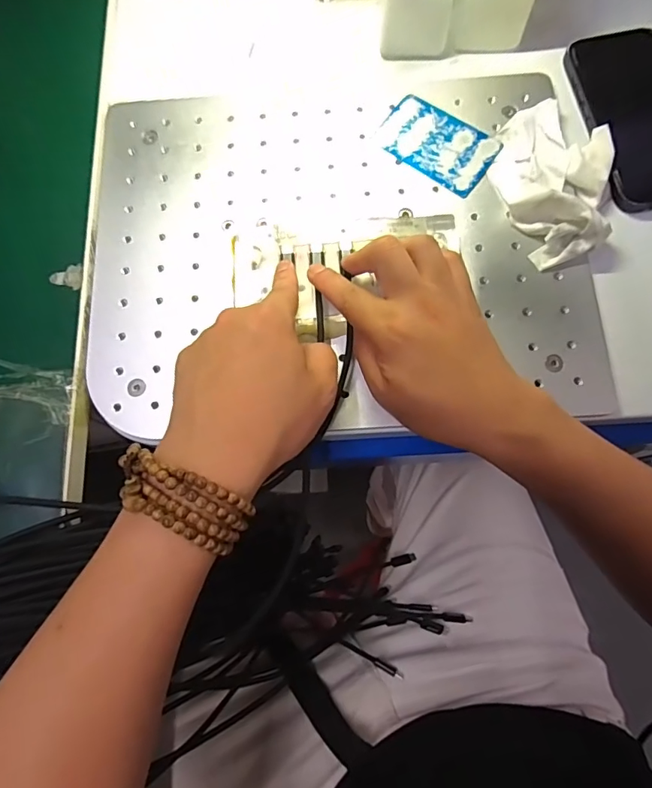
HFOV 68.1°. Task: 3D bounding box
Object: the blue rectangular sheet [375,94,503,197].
[{"bbox_3d":[0.081,-0.186,0.356,0.085,0.004,0.052,35,79,11],"label":"blue rectangular sheet"}]

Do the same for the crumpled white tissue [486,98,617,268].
[{"bbox_3d":[0.164,-0.155,0.336,0.083,0.028,0.121,-17,75,-2],"label":"crumpled white tissue"}]

